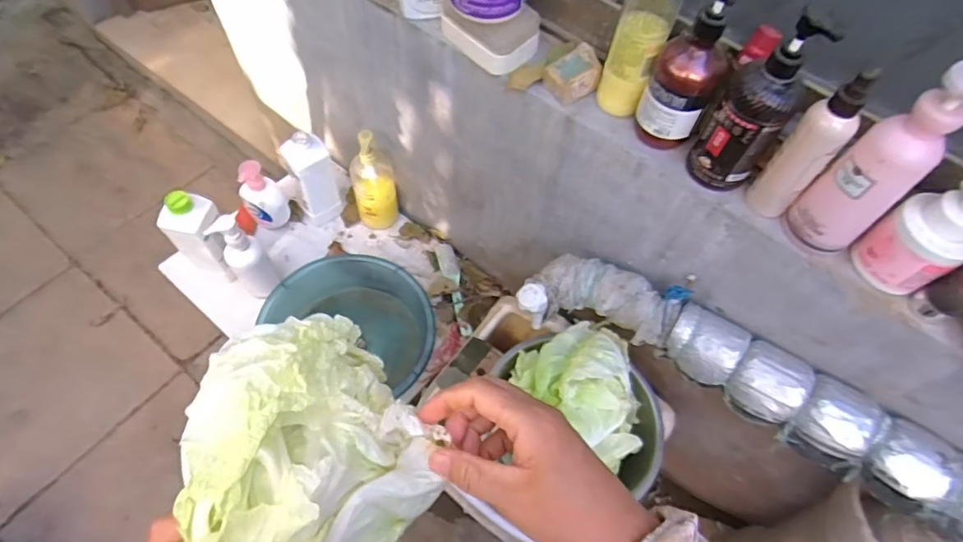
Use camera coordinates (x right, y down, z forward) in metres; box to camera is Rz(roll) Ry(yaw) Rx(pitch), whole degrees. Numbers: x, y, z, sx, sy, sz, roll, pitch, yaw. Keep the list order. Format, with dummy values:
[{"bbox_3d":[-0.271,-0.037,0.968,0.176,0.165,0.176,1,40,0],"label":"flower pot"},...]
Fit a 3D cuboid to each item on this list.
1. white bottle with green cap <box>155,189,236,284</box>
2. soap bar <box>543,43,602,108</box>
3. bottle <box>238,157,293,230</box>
[{"bbox_3d":[-0.532,-0.066,1.016,0.080,0.208,0.080,14,61,4],"label":"white bottle with green cap"},{"bbox_3d":[0.115,-0.253,0.684,0.061,0.042,0.052,-31,67,-19],"label":"soap bar"},{"bbox_3d":[-0.458,-0.158,1.116,0.087,0.162,0.071,-23,65,-16],"label":"bottle"}]

